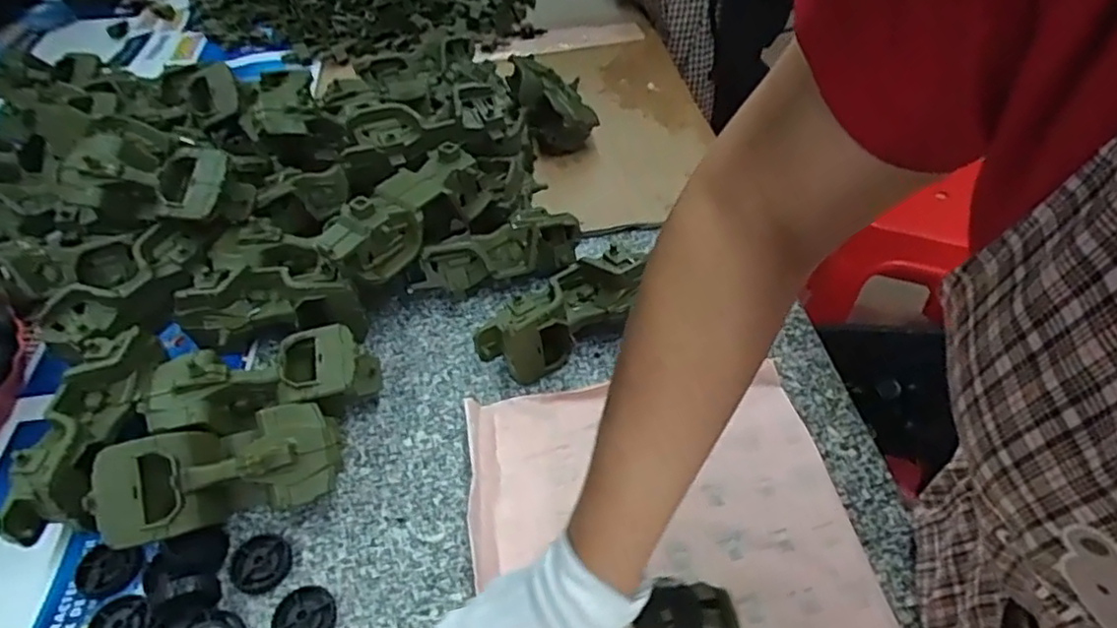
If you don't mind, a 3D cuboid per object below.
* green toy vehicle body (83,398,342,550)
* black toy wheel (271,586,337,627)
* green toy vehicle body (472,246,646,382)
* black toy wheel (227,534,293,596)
[{"bbox_3d":[-0.263,0.129,0.535,0.176,0.077,0.078,-13,47,-10],"label":"green toy vehicle body"},{"bbox_3d":[-0.186,0.223,0.490,0.044,0.014,0.041,-1,46,1],"label":"black toy wheel"},{"bbox_3d":[0.008,0.004,0.644,0.170,0.078,0.066,-30,52,-24],"label":"green toy vehicle body"},{"bbox_3d":[-0.232,0.191,0.520,0.046,0.013,0.045,-1,46,1],"label":"black toy wheel"}]

